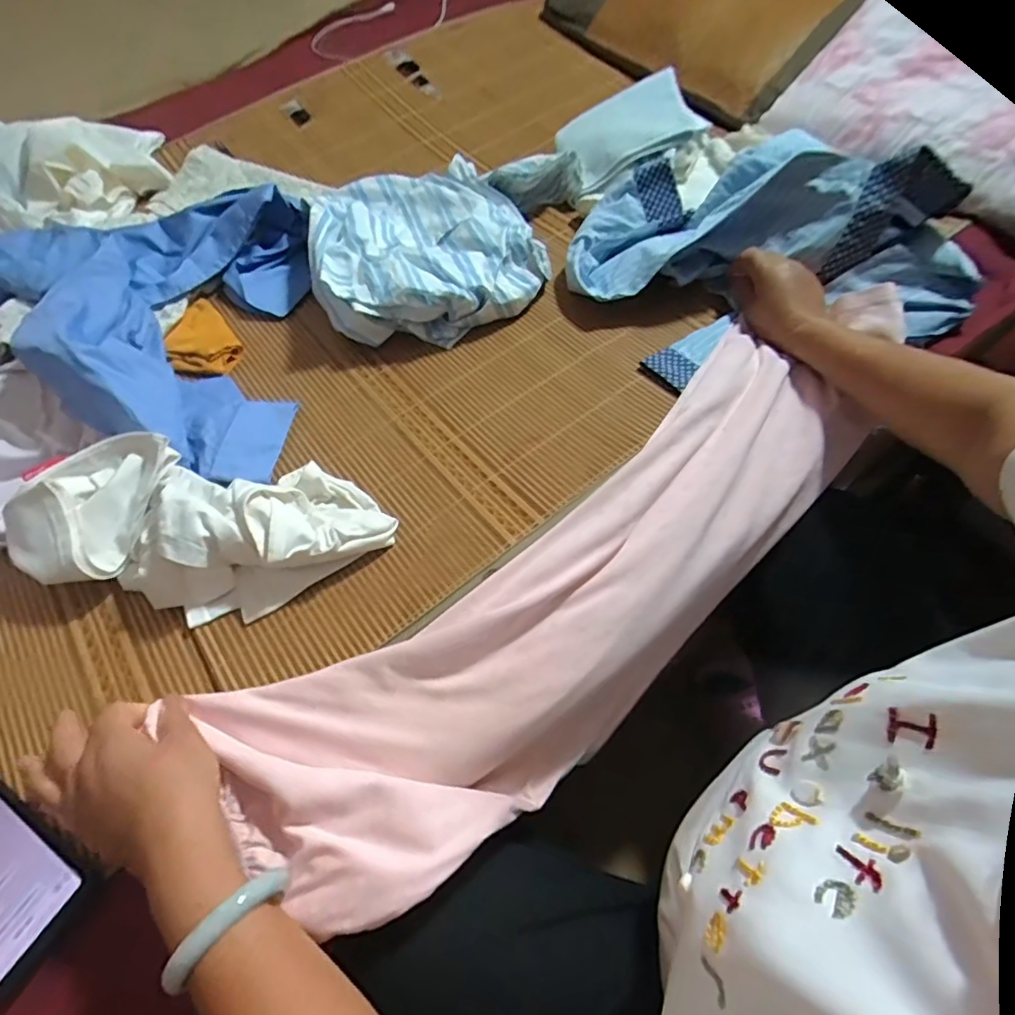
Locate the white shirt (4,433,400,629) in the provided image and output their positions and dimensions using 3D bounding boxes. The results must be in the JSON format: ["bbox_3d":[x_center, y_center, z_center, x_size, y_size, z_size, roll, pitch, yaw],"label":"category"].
[{"bbox_3d":[-0.275,0.010,0.512,0.324,0.069,0.154,0,58,4],"label":"white shirt"}]

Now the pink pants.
[{"bbox_3d":[0.114,0.047,0.544,0.728,0.139,0.185,-38,63,-18],"label":"pink pants"}]

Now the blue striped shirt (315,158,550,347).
[{"bbox_3d":[-0.115,-0.352,0.729,0.263,0.075,0.323,-17,59,-6],"label":"blue striped shirt"}]

